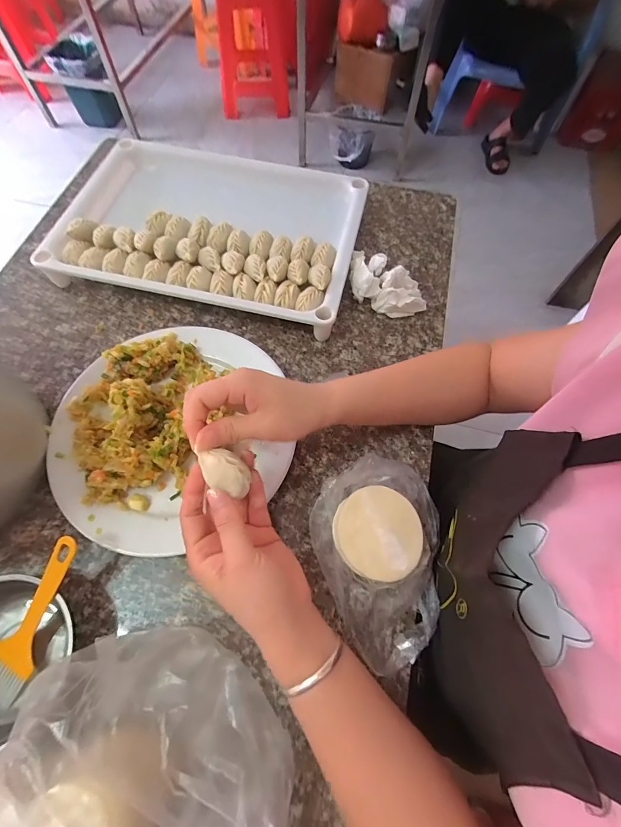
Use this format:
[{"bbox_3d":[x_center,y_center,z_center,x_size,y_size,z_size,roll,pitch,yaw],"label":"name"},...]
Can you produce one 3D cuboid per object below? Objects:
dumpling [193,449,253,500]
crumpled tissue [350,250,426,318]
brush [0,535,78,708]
[{"bbox_3d":[-0.064,0.043,0.270,0.026,0.019,0.037,-36,71,-16],"label":"dumpling"},{"bbox_3d":[0.099,-0.167,0.458,0.109,0.040,0.072,21,67,8],"label":"crumpled tissue"},{"bbox_3d":[-0.227,0.165,0.291,0.038,0.013,0.143,26,92,10],"label":"brush"}]

